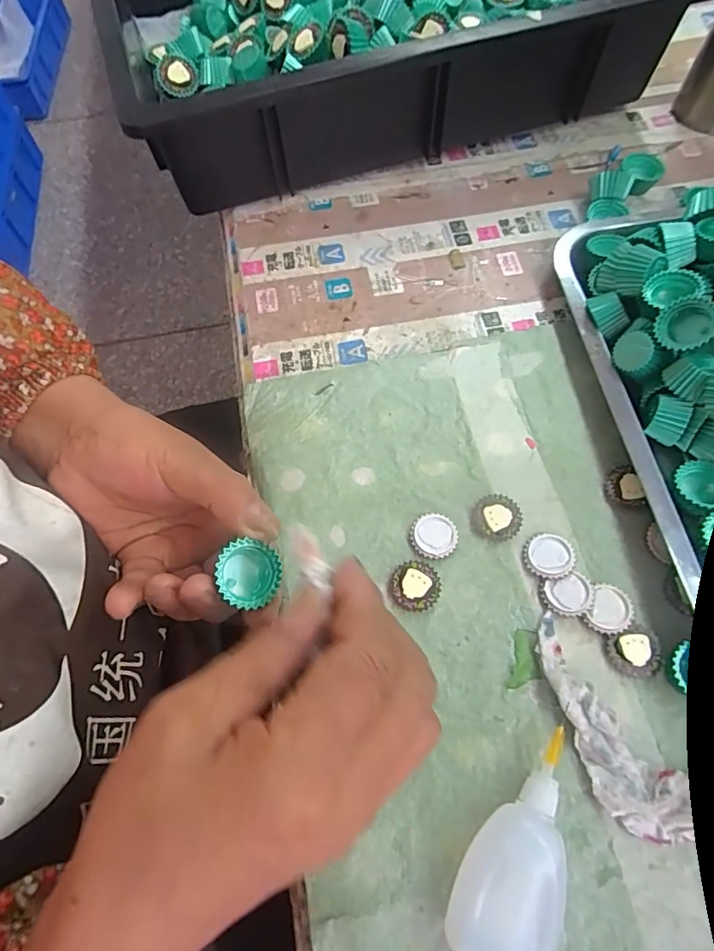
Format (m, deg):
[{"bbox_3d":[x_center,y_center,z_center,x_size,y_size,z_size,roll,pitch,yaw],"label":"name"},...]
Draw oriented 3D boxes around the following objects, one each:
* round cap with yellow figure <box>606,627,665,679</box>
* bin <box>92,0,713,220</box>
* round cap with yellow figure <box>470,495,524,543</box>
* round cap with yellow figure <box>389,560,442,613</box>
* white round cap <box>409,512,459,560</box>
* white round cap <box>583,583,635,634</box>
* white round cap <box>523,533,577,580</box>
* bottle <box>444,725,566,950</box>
[{"bbox_3d":[0.152,0.097,0.273,0.029,0.006,0.025,-18,67,-6],"label":"round cap with yellow figure"},{"bbox_3d":[0.022,-0.396,0.434,0.420,0.100,0.303,-17,67,-5],"label":"bin"},{"bbox_3d":[0.085,0.025,0.304,0.028,0.006,0.029,-1,67,2],"label":"round cap with yellow figure"},{"bbox_3d":[0.033,0.064,0.289,0.028,0.007,0.028,-1,67,2],"label":"round cap with yellow figure"},{"bbox_3d":[0.046,0.036,0.301,0.028,0.006,0.027,-1,67,2],"label":"white round cap"},{"bbox_3d":[0.141,0.074,0.280,0.024,0.009,0.027,26,70,13],"label":"white round cap"},{"bbox_3d":[0.112,0.047,0.293,0.026,0.008,0.027,-1,67,2],"label":"white round cap"},{"bbox_3d":[0.074,0.167,0.231,0.042,0.028,0.094,21,69,11],"label":"bottle"}]

